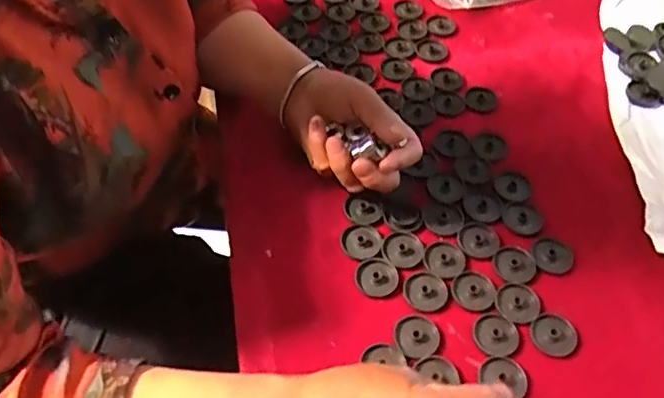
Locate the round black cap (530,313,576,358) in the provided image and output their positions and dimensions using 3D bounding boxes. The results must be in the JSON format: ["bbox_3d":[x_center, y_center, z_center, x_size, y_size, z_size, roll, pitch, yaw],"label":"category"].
[{"bbox_3d":[0.163,0.100,0.442,0.032,0.008,0.030,2,53,-2],"label":"round black cap"}]

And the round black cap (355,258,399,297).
[{"bbox_3d":[0.034,0.059,0.461,0.030,0.005,0.030,2,53,-2],"label":"round black cap"}]

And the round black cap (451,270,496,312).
[{"bbox_3d":[0.108,0.069,0.458,0.032,0.004,0.032,2,53,-2],"label":"round black cap"}]

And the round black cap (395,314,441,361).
[{"bbox_3d":[0.061,0.099,0.433,0.030,0.006,0.032,2,53,-2],"label":"round black cap"}]

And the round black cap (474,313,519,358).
[{"bbox_3d":[0.120,0.099,0.438,0.031,0.004,0.034,2,53,-2],"label":"round black cap"}]

